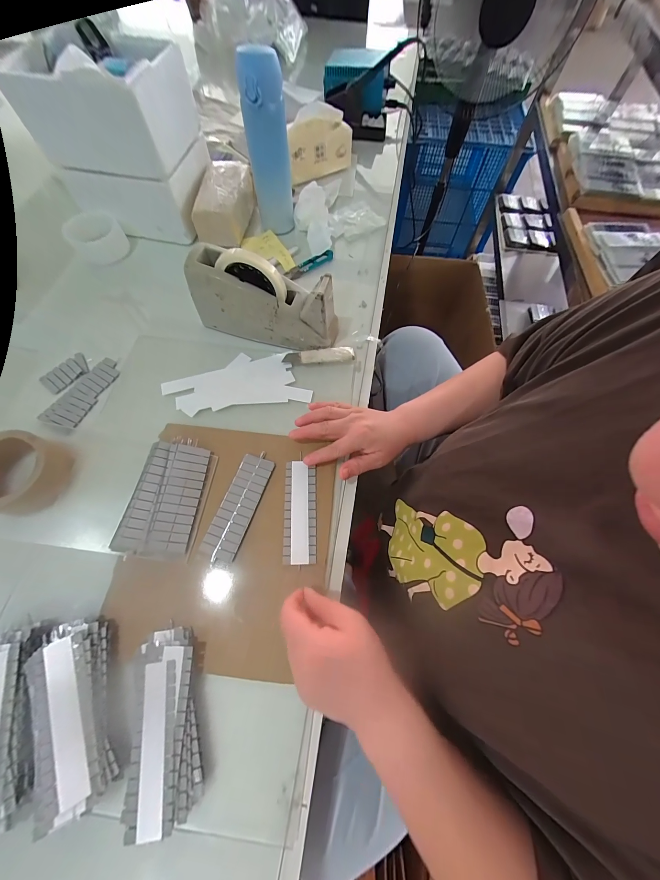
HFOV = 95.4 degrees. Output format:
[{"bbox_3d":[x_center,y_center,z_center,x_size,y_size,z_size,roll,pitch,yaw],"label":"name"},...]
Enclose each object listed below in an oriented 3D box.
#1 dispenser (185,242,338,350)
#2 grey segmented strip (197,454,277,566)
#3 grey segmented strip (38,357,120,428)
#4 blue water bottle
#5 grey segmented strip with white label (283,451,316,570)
[{"bbox_3d":[-0.094,-0.209,0.441,0.214,0.112,0.071,10,67,2],"label":"dispenser"},{"bbox_3d":[-0.112,0.079,0.373,0.041,0.005,0.129,18,68,6],"label":"grey segmented strip"},{"bbox_3d":[-0.360,-0.072,0.442,0.053,0.004,0.119,21,68,7],"label":"grey segmented strip"},{"bbox_3d":[-0.101,-0.473,0.494,0.069,0.217,0.055,1,67,-2],"label":"blue water bottle"},{"bbox_3d":[-0.037,0.087,0.374,0.039,0.004,0.125,-1,67,-3],"label":"grey segmented strip with white label"}]

